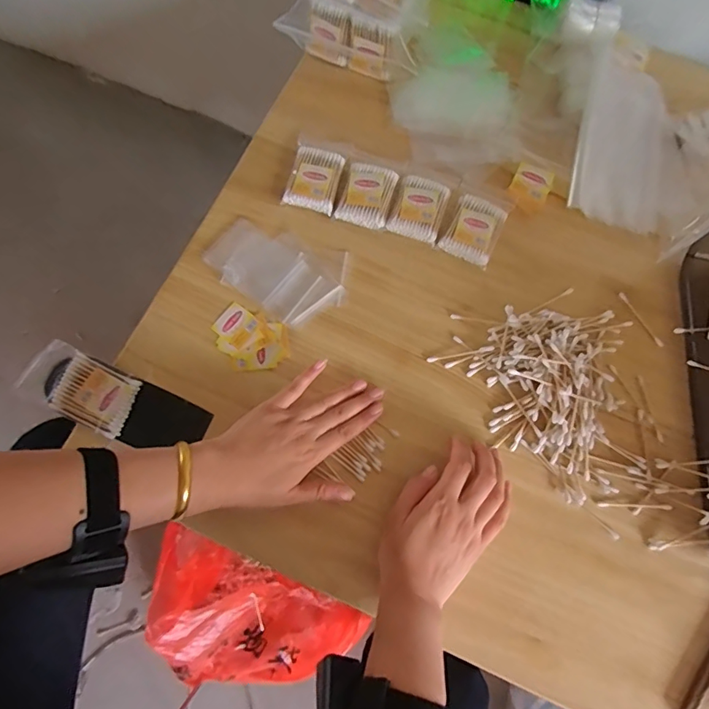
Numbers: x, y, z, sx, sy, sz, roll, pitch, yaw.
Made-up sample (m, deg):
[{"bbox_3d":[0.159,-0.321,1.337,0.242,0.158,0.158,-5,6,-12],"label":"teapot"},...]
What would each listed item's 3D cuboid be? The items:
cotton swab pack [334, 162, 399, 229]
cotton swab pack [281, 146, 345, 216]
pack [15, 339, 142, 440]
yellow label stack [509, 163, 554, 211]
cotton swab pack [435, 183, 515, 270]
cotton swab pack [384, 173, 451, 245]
[{"bbox_3d":[0.016,-0.182,0.533,0.055,0.011,0.074,18,75,4],"label":"cotton swab pack"},{"bbox_3d":[-0.044,-0.203,0.541,0.059,0.014,0.077,16,75,4],"label":"cotton swab pack"},{"bbox_3d":[-0.276,0.033,0.472,0.114,0.011,0.060,26,76,6],"label":"pack"},{"bbox_3d":[0.202,-0.194,0.537,0.043,0.009,0.047,32,77,8],"label":"yellow label stack"},{"bbox_3d":[0.137,-0.149,0.528,0.061,0.013,0.089,25,76,6],"label":"cotton swab pack"},{"bbox_3d":[0.075,-0.166,0.531,0.056,0.011,0.074,20,75,5],"label":"cotton swab pack"}]

